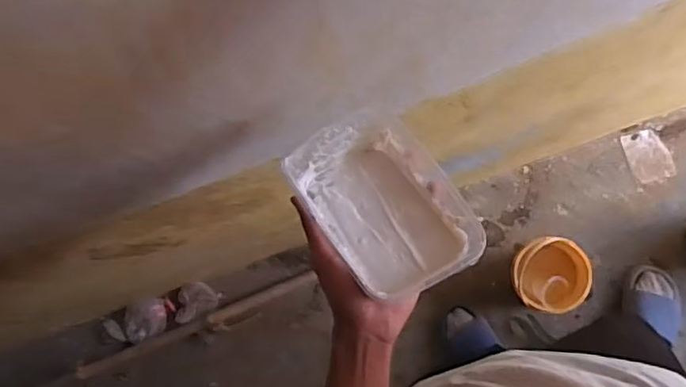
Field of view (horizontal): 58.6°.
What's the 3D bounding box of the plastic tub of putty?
[{"bbox_3d":[0.038,0.008,0.560,0.113,0.064,0.170,-38,83,6],"label":"plastic tub of putty"}]

